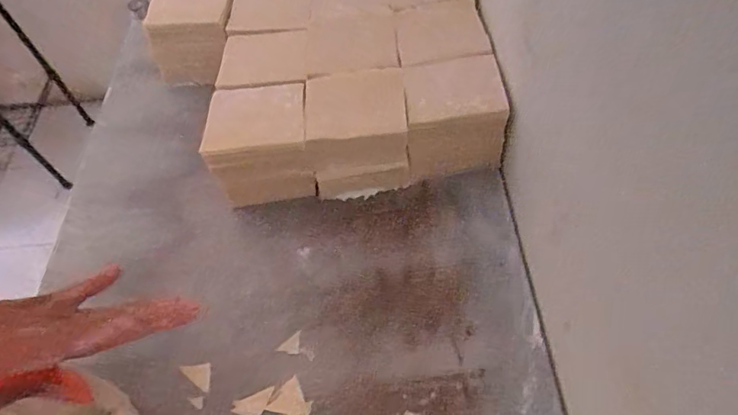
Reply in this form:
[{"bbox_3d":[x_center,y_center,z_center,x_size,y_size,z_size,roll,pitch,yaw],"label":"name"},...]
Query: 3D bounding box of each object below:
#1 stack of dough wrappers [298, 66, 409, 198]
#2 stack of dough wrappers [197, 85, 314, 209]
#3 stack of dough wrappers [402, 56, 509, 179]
[{"bbox_3d":[-0.009,-0.063,0.401,0.083,0.076,0.085,-2,57,4],"label":"stack of dough wrappers"},{"bbox_3d":[-0.092,-0.054,0.411,0.083,0.074,0.086,-8,57,0],"label":"stack of dough wrappers"},{"bbox_3d":[0.069,-0.071,0.393,0.074,0.074,0.081,-3,57,3],"label":"stack of dough wrappers"}]

